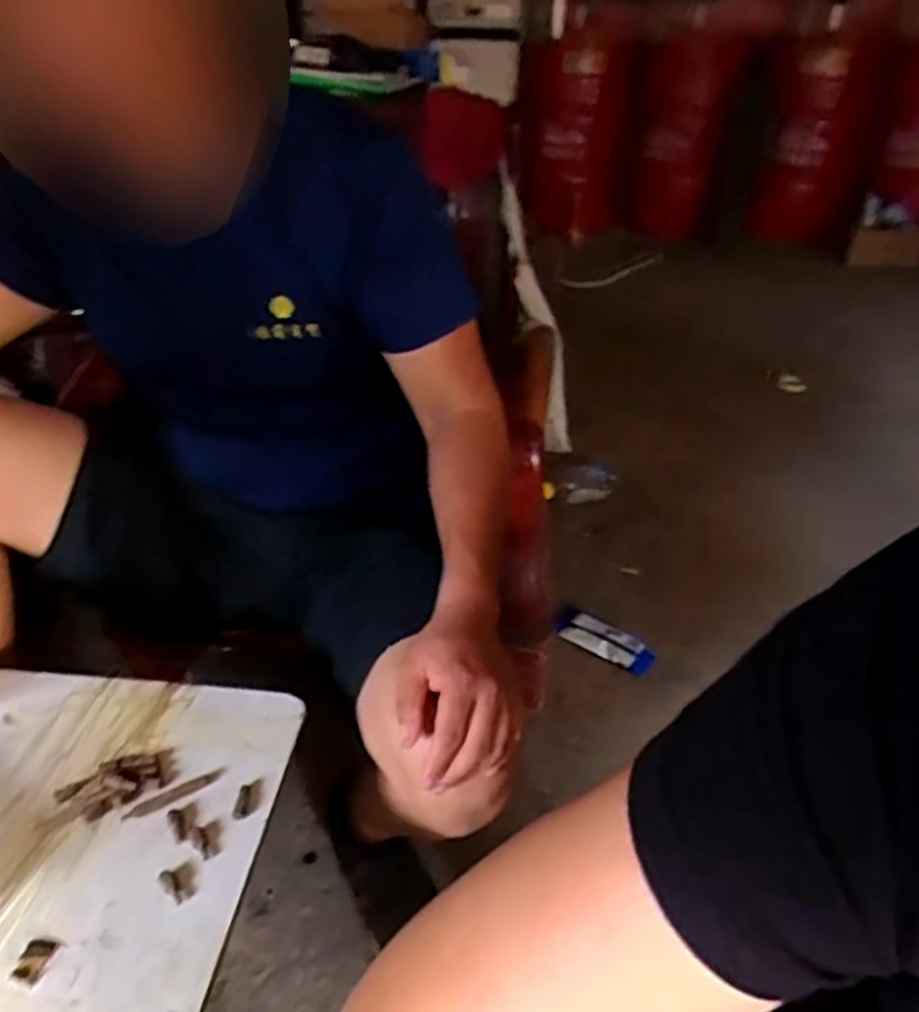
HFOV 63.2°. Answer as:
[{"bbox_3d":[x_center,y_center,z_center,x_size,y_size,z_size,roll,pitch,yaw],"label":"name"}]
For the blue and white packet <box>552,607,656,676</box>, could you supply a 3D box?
[{"bbox_3d":[0.263,0.242,1.360,0.182,0.027,0.061,24,40,32],"label":"blue and white packet"}]

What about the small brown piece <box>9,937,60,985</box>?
[{"bbox_3d":[-0.300,0.319,0.527,0.021,0.004,0.028,8,36,11],"label":"small brown piece"}]

